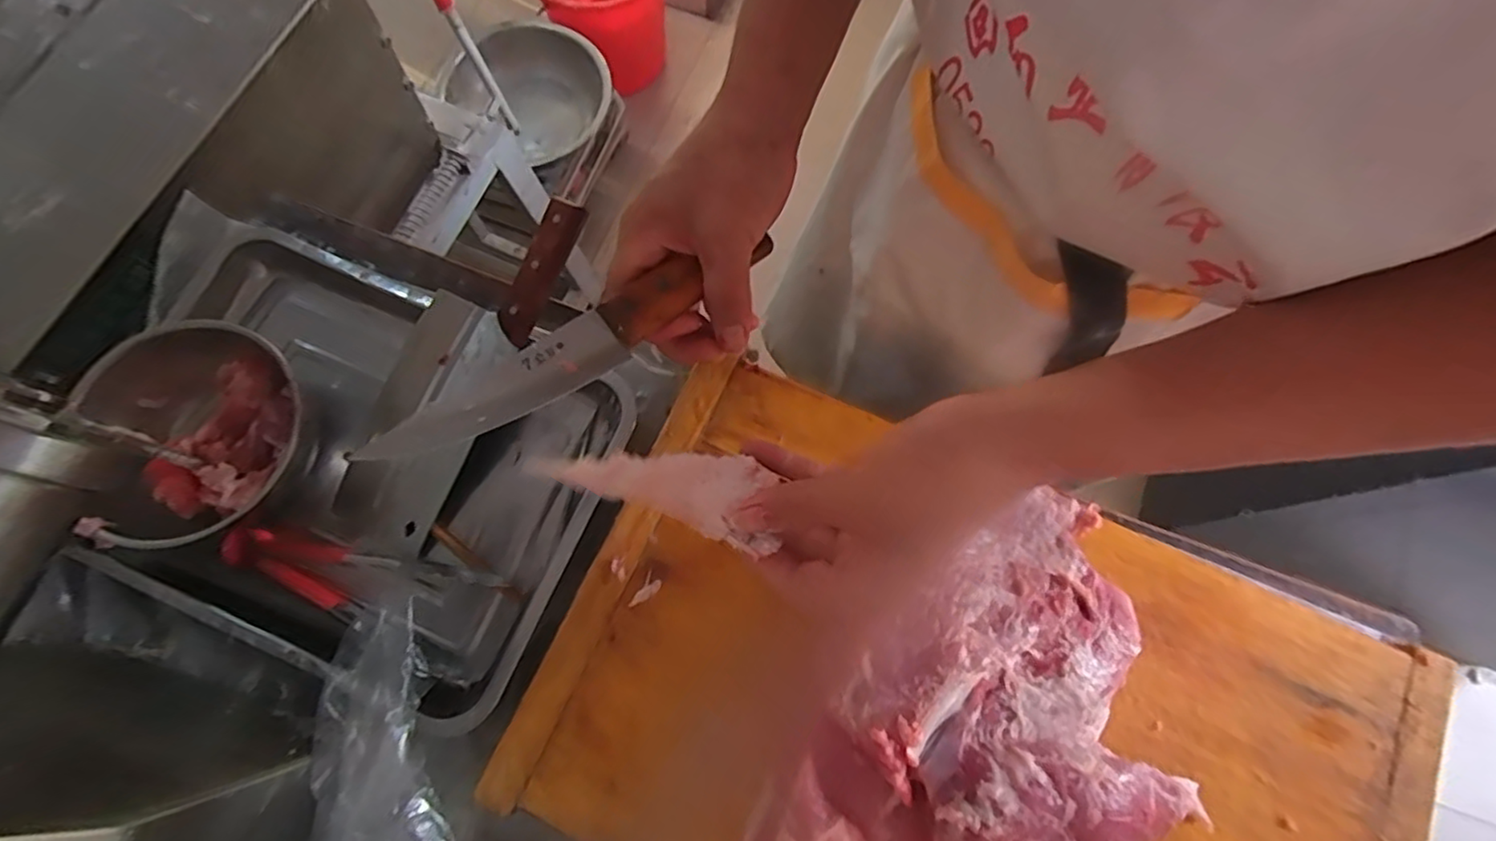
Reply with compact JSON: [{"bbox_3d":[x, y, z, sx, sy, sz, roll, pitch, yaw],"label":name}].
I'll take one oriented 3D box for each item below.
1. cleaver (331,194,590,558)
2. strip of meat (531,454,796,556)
[{"bbox_3d":[-0.229,-0.041,0.508,0.101,0.026,0.303,33,92,8],"label":"cleaver"},{"bbox_3d":[-0.056,0.036,0.352,0.132,0.014,0.047,8,73,10],"label":"strip of meat"}]

